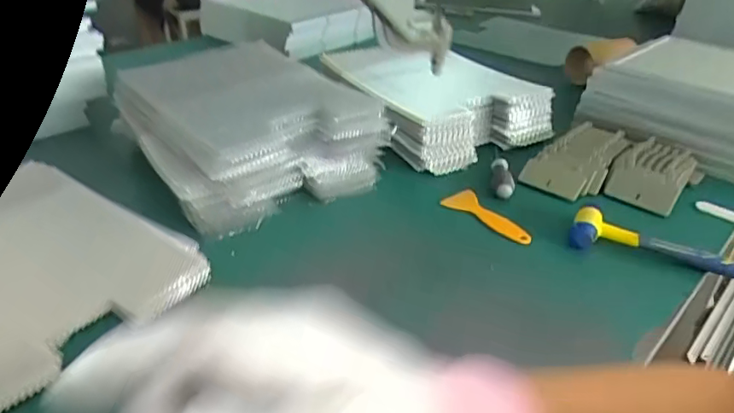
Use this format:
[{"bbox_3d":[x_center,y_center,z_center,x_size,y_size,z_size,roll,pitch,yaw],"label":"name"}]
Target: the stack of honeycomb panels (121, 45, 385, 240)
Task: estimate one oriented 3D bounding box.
[{"bbox_3d":[-0.187,-0.124,0.763,0.274,0.115,0.396,-21,38,-31],"label":"stack of honeycomb panels"}]

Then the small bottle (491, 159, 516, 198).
[{"bbox_3d":[0.187,-0.039,0.739,0.022,0.028,0.075,2,32,2],"label":"small bottle"}]

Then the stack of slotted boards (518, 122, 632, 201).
[{"bbox_3d":[0.314,-0.066,0.777,0.190,0.048,0.092,-27,42,-36],"label":"stack of slotted boards"}]

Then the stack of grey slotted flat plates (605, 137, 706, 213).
[{"bbox_3d":[0.402,-0.045,0.745,0.103,0.037,0.149,22,38,29],"label":"stack of grey slotted flat plates"}]

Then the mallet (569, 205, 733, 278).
[{"bbox_3d":[0.372,0.053,0.612,0.261,0.033,0.058,13,34,18],"label":"mallet"}]

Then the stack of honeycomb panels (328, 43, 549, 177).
[{"bbox_3d":[0.109,-0.184,0.889,0.268,0.092,0.309,-14,35,-23],"label":"stack of honeycomb panels"}]

